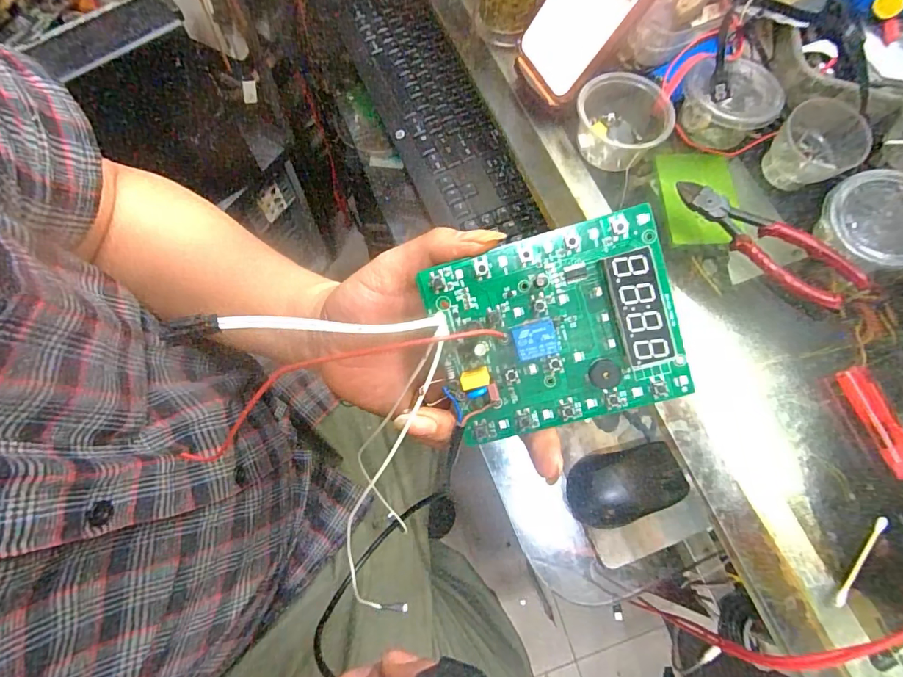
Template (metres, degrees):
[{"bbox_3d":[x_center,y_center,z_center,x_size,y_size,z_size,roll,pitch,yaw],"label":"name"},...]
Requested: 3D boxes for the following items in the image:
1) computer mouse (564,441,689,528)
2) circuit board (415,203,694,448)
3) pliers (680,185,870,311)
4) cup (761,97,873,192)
[{"bbox_3d":[0.157,0.132,0.417,0.095,0.039,0.061,-9,71,-5],"label":"computer mouse"},{"bbox_3d":[0.048,-0.002,0.217,0.108,0.017,0.090,-15,96,8],"label":"circuit board"},{"bbox_3d":[0.254,-0.080,0.376,0.155,0.013,0.050,39,74,11],"label":"pliers"},{"bbox_3d":[0.306,-0.162,0.392,0.061,0.050,0.059,1,70,-2],"label":"cup"}]

